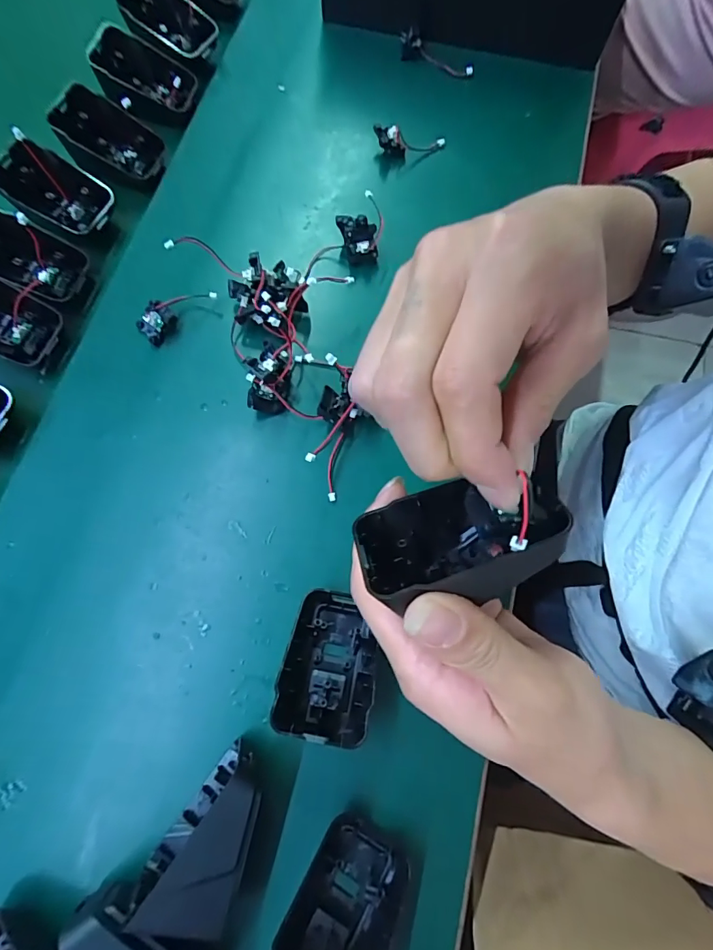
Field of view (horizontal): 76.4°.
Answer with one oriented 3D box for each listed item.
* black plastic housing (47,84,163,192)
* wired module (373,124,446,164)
[{"bbox_3d":[-0.180,-0.246,0.334,0.070,0.021,0.044,25,85,-29],"label":"black plastic housing"},{"bbox_3d":[0.039,-0.246,0.337,0.052,0.017,0.016,3,73,2],"label":"wired module"}]

